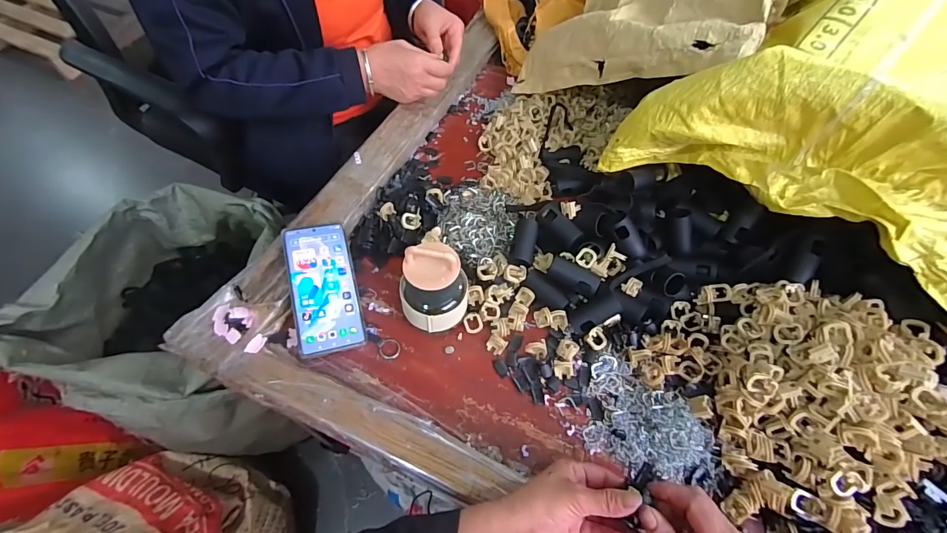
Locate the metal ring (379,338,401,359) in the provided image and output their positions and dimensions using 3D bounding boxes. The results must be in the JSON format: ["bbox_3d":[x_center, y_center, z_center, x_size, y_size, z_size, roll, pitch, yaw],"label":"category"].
[{"bbox_3d":[-0.100,0.098,0.485,0.024,0.004,0.026,1,59,-1],"label":"metal ring"}]

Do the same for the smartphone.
[{"bbox_3d":[-0.184,0.023,0.497,0.074,0.007,0.164,-9,71,-20],"label":"smartphone"}]

